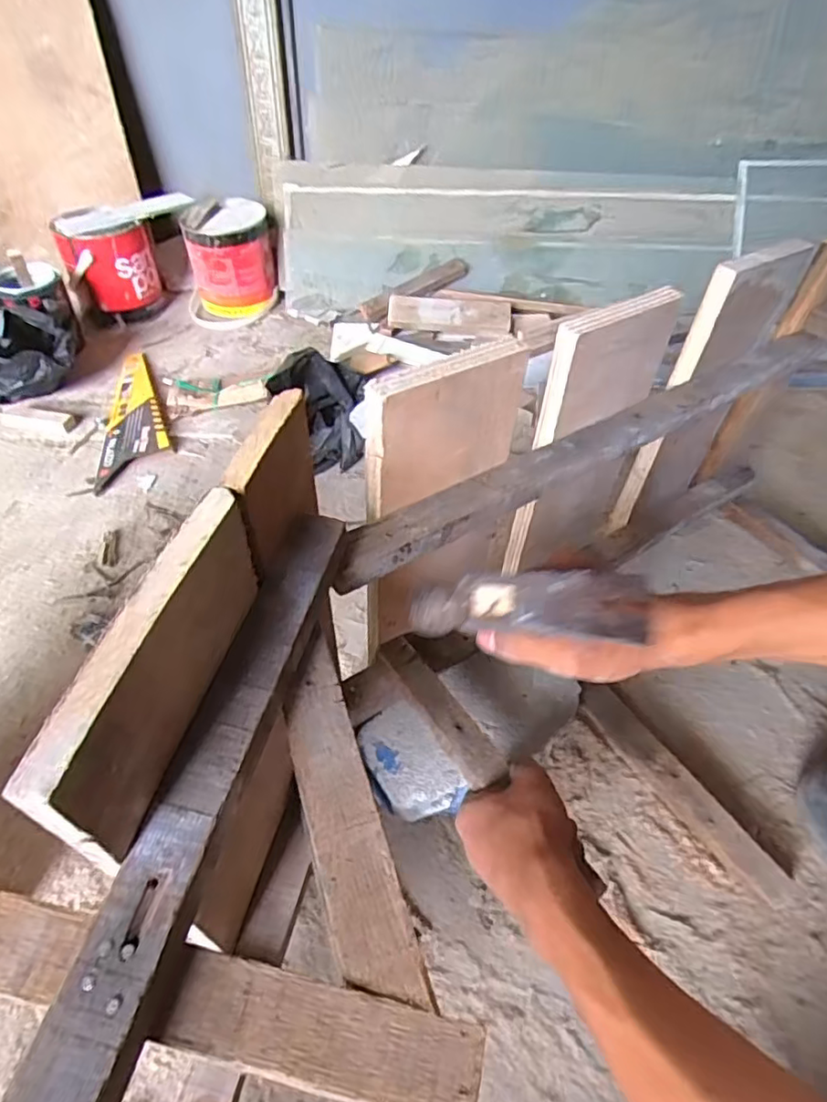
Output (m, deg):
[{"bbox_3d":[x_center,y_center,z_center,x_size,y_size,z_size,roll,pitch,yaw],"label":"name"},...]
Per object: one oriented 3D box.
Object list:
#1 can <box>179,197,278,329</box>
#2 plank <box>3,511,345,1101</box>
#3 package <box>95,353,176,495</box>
[{"bbox_3d":[-0.338,-0.529,1.087,0.166,0.171,0.151,-10,48,-12],"label":"can"},{"bbox_3d":[-0.099,0.140,0.212,0.032,0.014,0.420,11,47,7],"label":"plank"},{"bbox_3d":[-0.414,-0.207,0.894,0.096,0.018,0.323,-9,49,-11],"label":"package"}]

